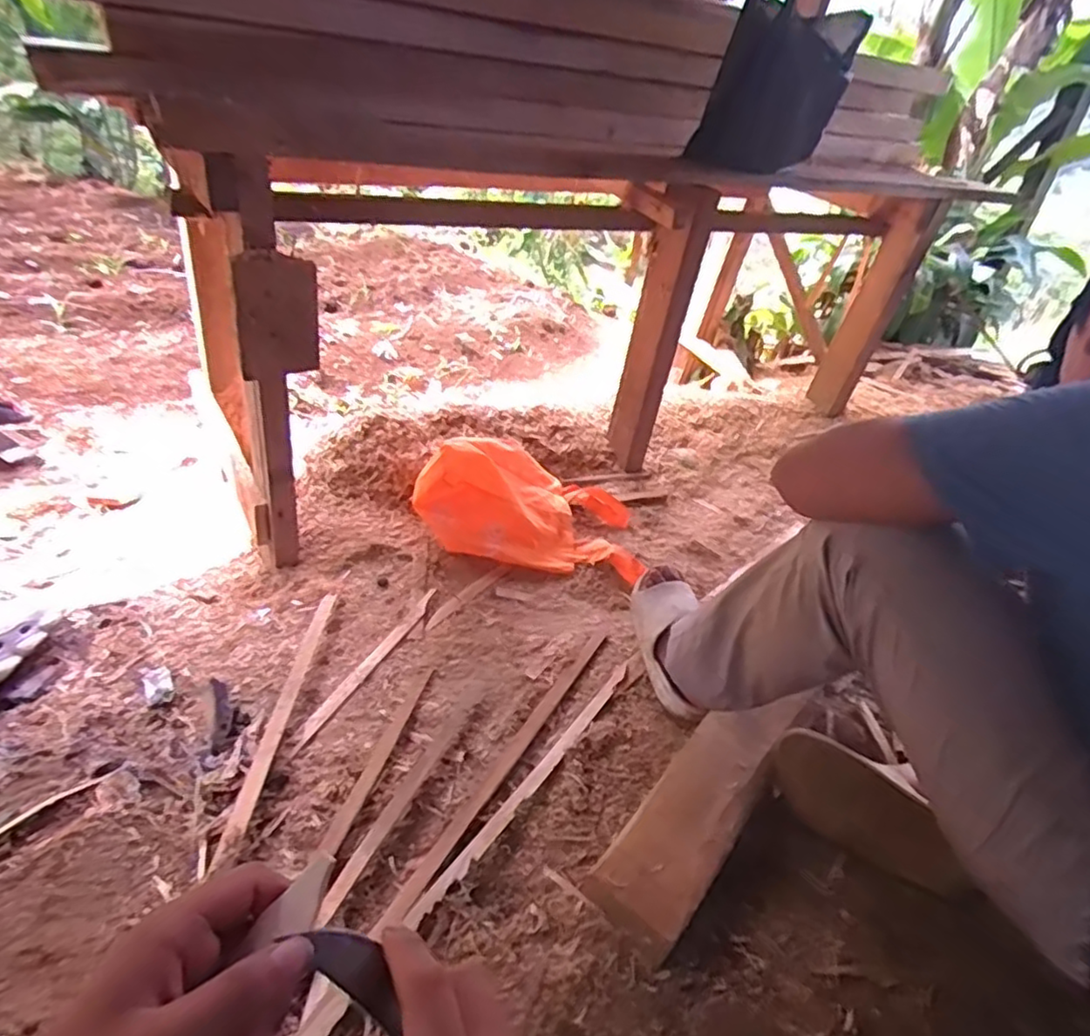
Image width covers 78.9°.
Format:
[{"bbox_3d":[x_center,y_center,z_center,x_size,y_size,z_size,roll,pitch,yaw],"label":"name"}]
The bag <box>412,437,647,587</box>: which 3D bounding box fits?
[{"bbox_3d":[-0.006,-0.071,1.369,0.465,0.174,0.316,12,38,5],"label":"bag"}]

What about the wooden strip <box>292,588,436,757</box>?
[{"bbox_3d":[-0.281,0.233,1.081,0.028,0.008,0.368,20,36,15],"label":"wooden strip"}]

